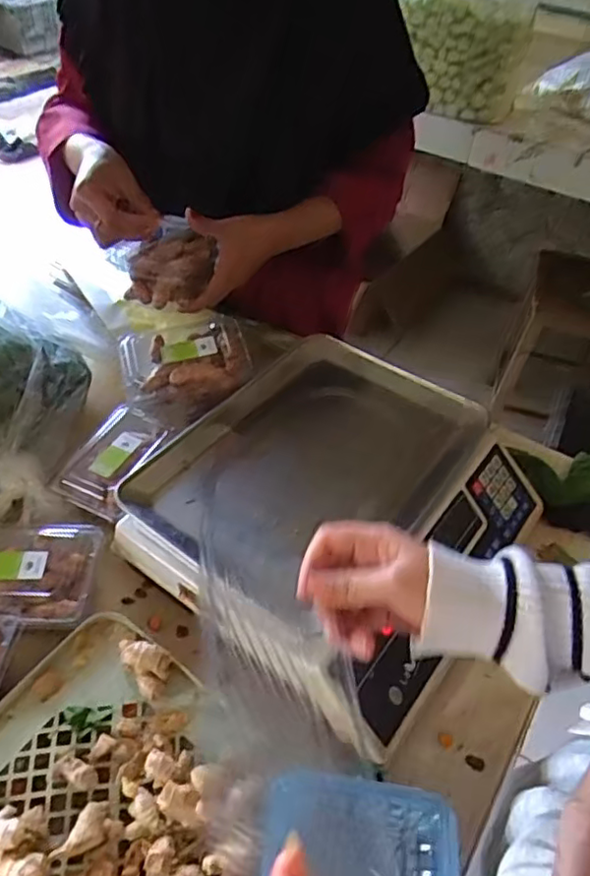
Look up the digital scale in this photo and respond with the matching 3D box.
[{"bbox_3d":[0.040,0.062,0.626,0.324,0.082,0.346,30,52,23],"label":"digital scale"}]

